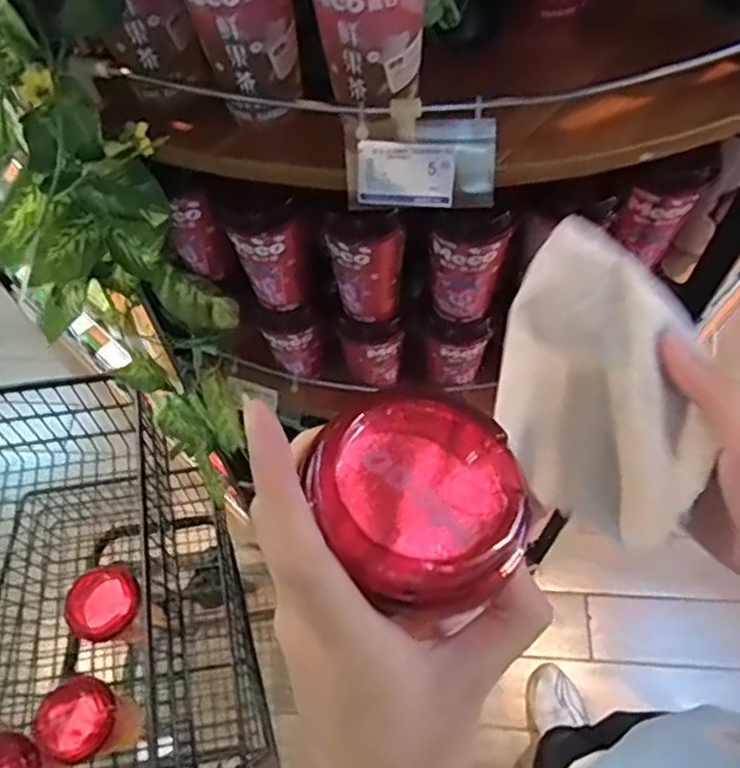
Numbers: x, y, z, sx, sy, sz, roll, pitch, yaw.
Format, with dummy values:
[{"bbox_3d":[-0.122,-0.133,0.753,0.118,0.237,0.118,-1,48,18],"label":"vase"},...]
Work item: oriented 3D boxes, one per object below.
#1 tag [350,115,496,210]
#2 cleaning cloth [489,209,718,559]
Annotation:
[{"bbox_3d":[0.036,-0.151,0.466,0.097,0.058,0.005,-1,23,4],"label":"tag"},{"bbox_3d":[0.118,0.004,0.350,0.100,0.042,0.164,10,101,13],"label":"cleaning cloth"}]

